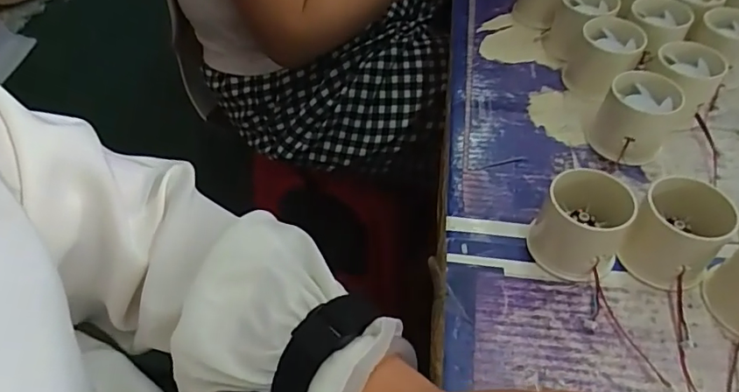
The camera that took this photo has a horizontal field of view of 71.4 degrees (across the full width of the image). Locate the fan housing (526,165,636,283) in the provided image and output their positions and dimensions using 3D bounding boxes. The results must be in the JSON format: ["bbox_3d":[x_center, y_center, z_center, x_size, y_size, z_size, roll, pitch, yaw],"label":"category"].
[{"bbox_3d":[0.135,0.019,0.330,0.052,0.048,0.052,-1,50,1],"label":"fan housing"}]

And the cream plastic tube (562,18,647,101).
[{"bbox_3d":[0.205,-0.120,0.452,0.055,0.050,0.055,13,51,12],"label":"cream plastic tube"}]

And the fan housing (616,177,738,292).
[{"bbox_3d":[0.194,0.021,0.323,0.050,0.055,0.055,-1,50,1],"label":"fan housing"}]

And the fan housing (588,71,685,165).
[{"bbox_3d":[0.208,-0.062,0.403,0.053,0.049,0.056,28,56,23],"label":"fan housing"}]

